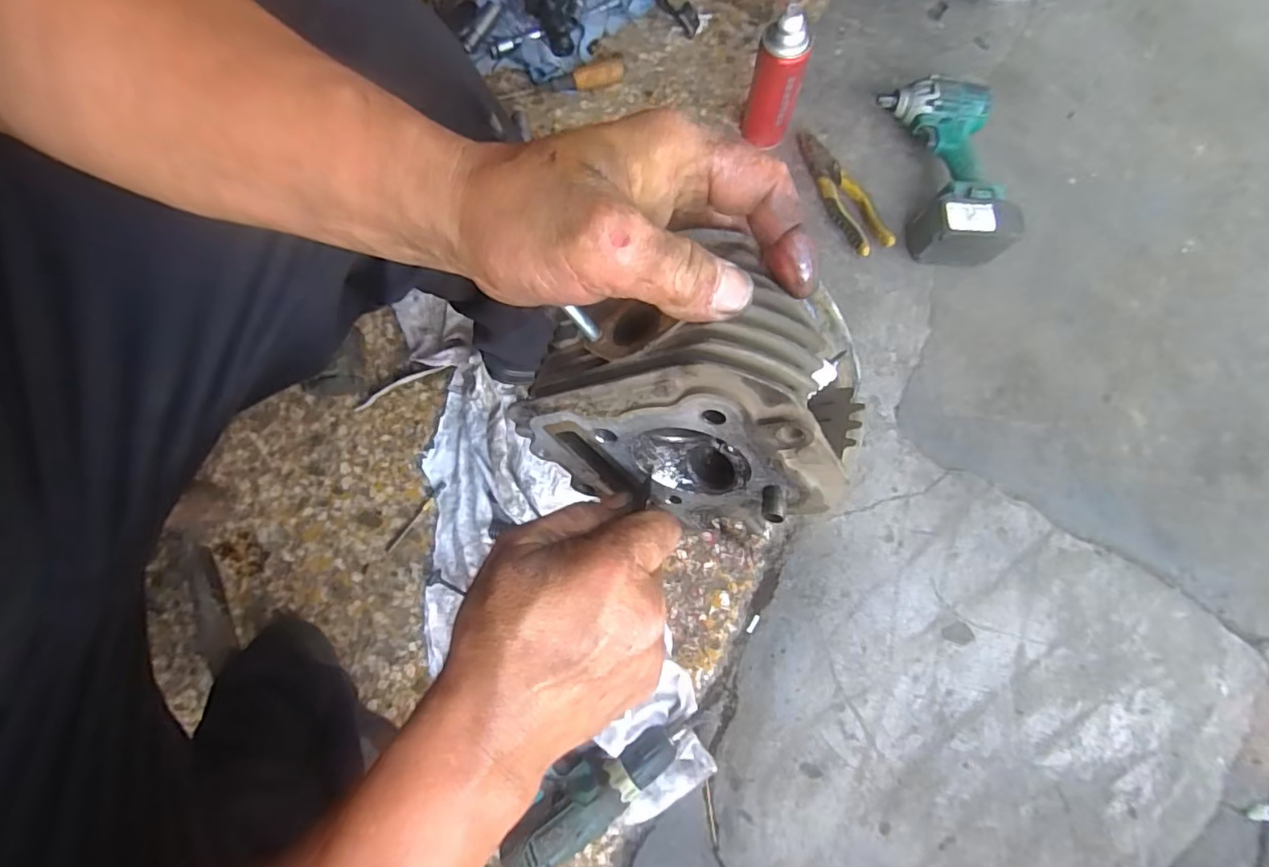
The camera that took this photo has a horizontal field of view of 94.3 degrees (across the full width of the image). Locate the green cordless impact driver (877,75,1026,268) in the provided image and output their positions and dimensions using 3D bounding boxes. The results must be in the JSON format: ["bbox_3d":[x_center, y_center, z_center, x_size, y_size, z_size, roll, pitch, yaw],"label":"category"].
[{"bbox_3d":[0.399,-0.334,0.758,0.130,0.075,0.234,-2,75,0],"label":"green cordless impact driver"}]

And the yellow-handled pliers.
[{"bbox_3d":[0.265,-0.315,0.767,0.049,0.013,0.191,-30,77,-7],"label":"yellow-handled pliers"}]

